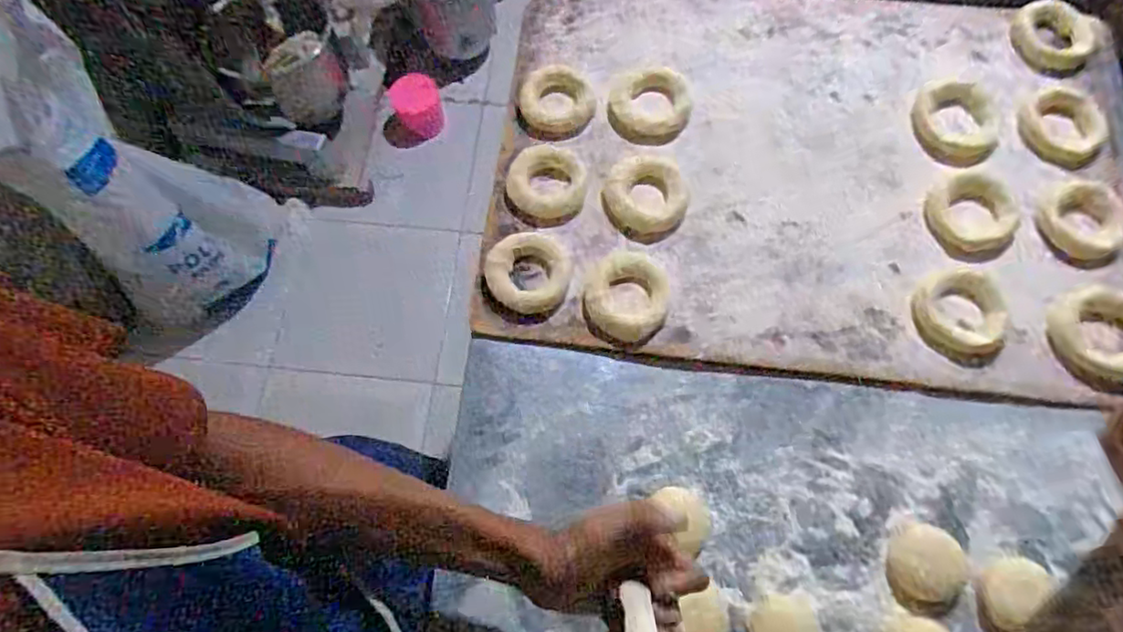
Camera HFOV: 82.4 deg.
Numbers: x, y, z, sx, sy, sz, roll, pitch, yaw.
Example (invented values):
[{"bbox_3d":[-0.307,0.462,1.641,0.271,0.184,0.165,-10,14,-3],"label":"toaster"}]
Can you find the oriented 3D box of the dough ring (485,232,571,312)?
[{"bbox_3d":[-0.030,-0.041,0.585,0.074,0.014,0.075,-1,70,2],"label":"dough ring"}]

